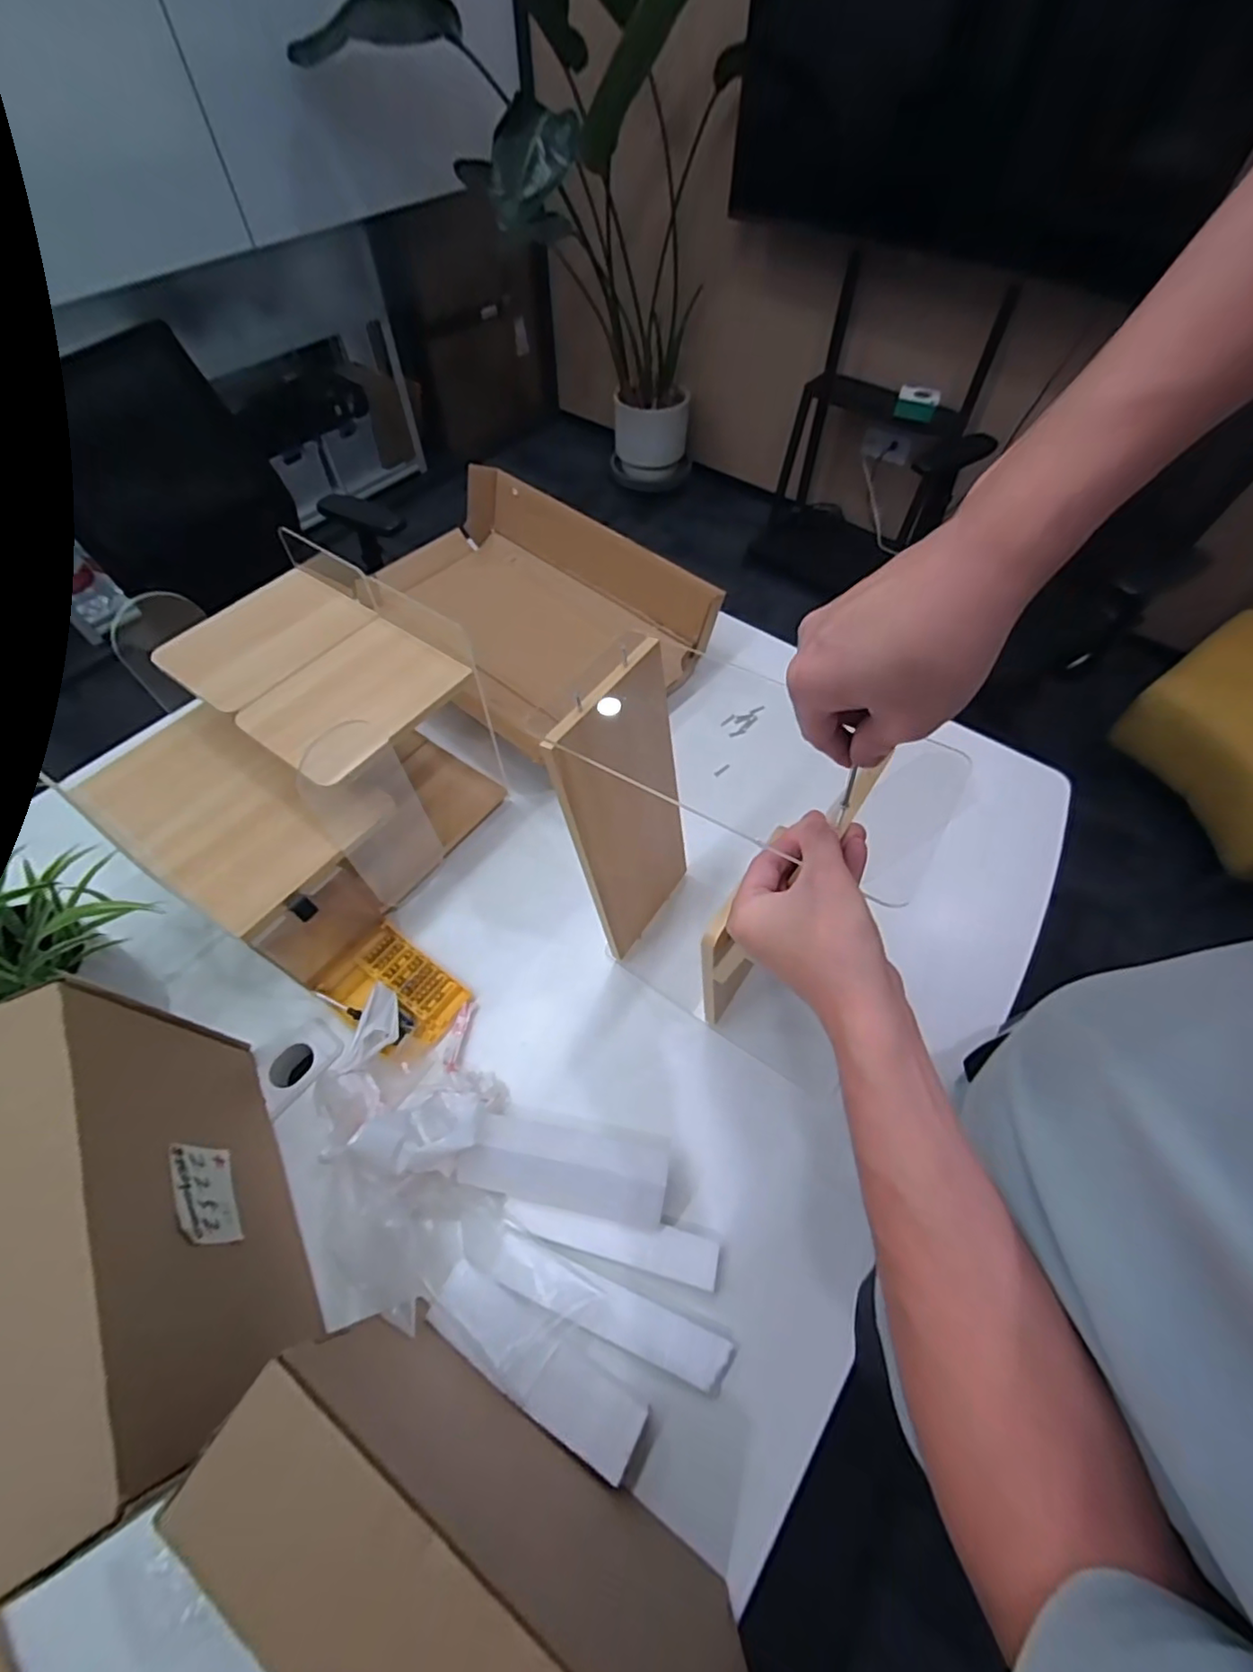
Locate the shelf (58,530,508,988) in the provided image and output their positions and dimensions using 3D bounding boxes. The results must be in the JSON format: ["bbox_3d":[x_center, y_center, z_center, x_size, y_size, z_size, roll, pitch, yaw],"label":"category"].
[{"bbox_3d":[-0.385,-0.078,0.736,0.307,0.256,0.389,27,61,16],"label":"shelf"}]

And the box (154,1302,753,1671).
[{"bbox_3d":[-0.081,0.471,0.387,0.330,0.285,0.086,29,61,17],"label":"box"}]

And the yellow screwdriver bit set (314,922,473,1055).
[{"bbox_3d":[-0.266,0.182,0.695,0.146,0.022,0.106,31,62,18],"label":"yellow screwdriver bit set"}]

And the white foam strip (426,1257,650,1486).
[{"bbox_3d":[-0.079,0.459,0.530,0.202,0.014,0.062,26,39,16],"label":"white foam strip"}]

